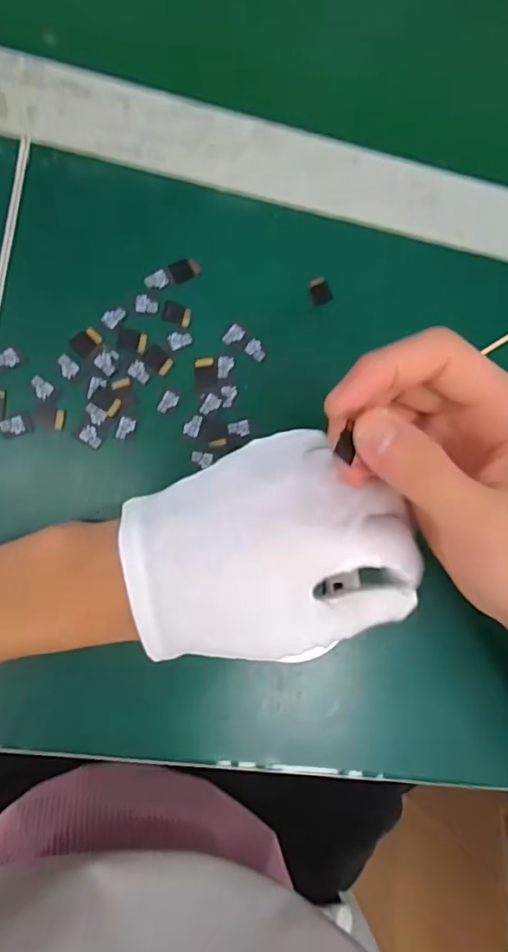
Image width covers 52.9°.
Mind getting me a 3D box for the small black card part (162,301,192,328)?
[{"bbox_3d":[-0.040,-0.084,0.263,0.015,0.004,0.010,17,86,-8],"label":"small black card part"}]

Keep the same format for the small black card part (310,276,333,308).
[{"bbox_3d":[0.036,-0.101,0.276,0.011,0.004,0.014,-24,93,-8],"label":"small black card part"}]

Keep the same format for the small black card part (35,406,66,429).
[{"bbox_3d":[-0.101,-0.029,0.253,0.015,0.004,0.010,9,88,-9],"label":"small black card part"}]

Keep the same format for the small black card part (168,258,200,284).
[{"bbox_3d":[-0.035,-0.107,0.263,0.015,0.004,0.010,-22,92,-9],"label":"small black card part"}]

